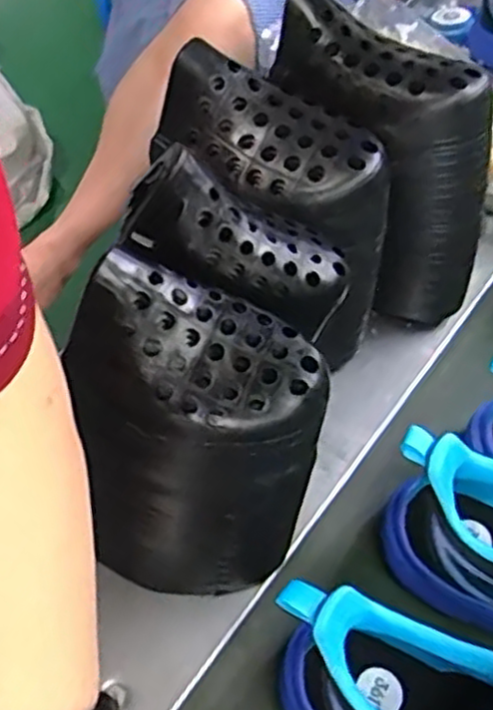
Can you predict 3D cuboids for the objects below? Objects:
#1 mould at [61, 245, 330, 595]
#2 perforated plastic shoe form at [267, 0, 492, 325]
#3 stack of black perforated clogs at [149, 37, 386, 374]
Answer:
[{"bbox_3d":[-0.026,0.051,0.410,0.126,0.188,0.092,8,54,4],"label":"mould"},{"bbox_3d":[0.088,-0.130,0.546,0.181,0.197,0.067,34,59,21],"label":"perforated plastic shoe form"},{"bbox_3d":[0.018,-0.097,0.519,0.159,0.174,0.078,38,61,24],"label":"stack of black perforated clogs"}]

